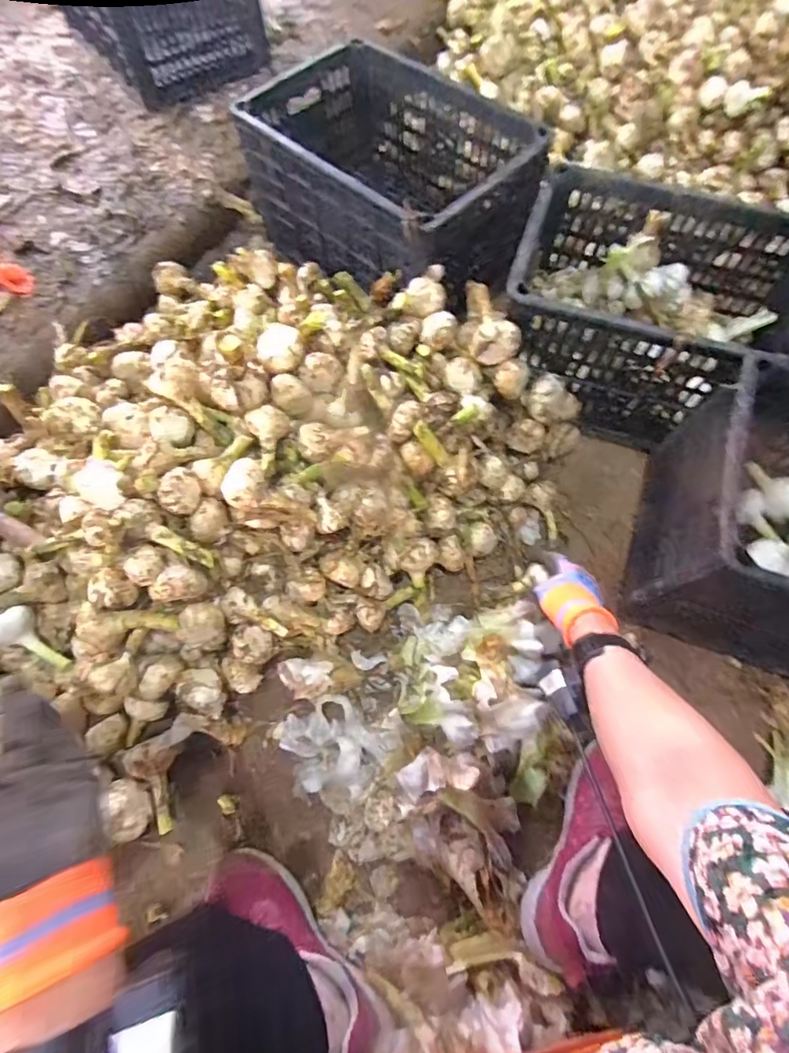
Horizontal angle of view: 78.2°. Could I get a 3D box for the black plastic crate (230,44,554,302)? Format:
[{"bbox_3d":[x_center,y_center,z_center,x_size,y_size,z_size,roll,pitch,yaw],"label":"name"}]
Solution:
[{"bbox_3d":[-0.015,-0.547,0.779,0.407,0.194,0.262,42,73,14],"label":"black plastic crate"}]

